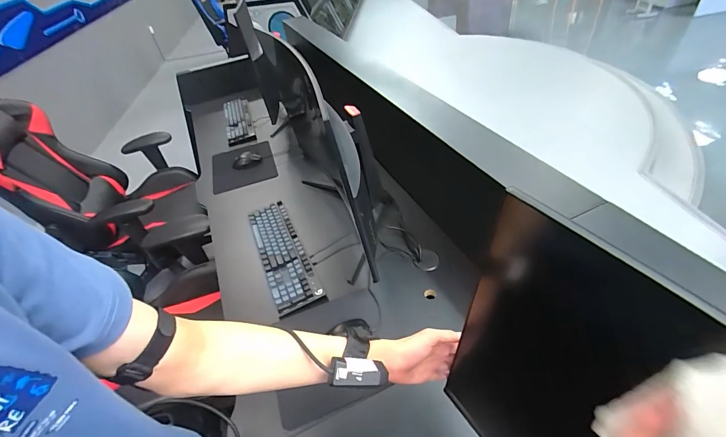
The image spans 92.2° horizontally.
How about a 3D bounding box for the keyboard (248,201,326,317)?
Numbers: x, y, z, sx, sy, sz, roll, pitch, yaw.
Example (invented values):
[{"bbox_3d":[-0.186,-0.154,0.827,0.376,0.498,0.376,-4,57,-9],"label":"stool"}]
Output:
[{"bbox_3d":[-0.239,0.104,1.037,0.121,0.050,0.421,-22,46,-14],"label":"keyboard"}]

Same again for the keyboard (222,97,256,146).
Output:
[{"bbox_3d":[-0.619,-0.488,1.727,0.135,0.031,0.402,-17,45,-9],"label":"keyboard"}]

